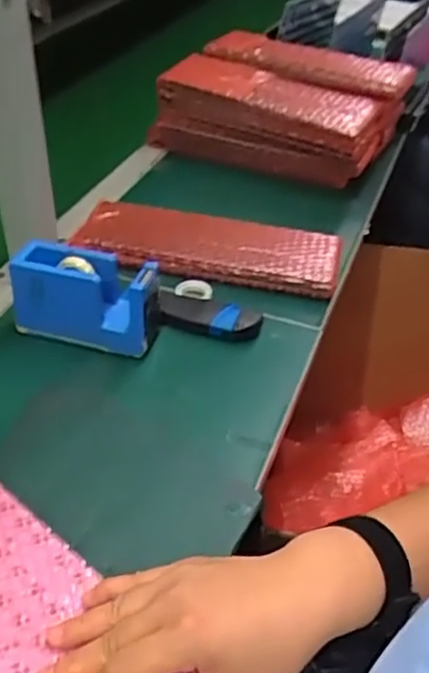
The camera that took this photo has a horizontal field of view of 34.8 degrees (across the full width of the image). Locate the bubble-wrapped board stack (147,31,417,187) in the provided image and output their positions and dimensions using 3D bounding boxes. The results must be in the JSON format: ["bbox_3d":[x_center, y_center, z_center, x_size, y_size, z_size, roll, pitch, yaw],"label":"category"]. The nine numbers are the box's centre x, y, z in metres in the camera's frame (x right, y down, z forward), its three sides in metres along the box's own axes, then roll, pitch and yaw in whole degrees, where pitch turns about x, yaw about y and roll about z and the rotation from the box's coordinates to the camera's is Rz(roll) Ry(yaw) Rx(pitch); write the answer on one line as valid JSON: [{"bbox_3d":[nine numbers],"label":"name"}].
[{"bbox_3d":[0.096,-0.324,0.967,0.295,0.116,0.213,23,43,22],"label":"bubble-wrapped board stack"}]

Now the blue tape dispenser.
[{"bbox_3d":[-0.117,-0.036,0.633,0.128,0.082,0.054,10,40,7],"label":"blue tape dispenser"}]

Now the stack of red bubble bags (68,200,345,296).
[{"bbox_3d":[-0.006,-0.100,0.751,0.277,0.030,0.093,10,40,7],"label":"stack of red bubble bags"}]

